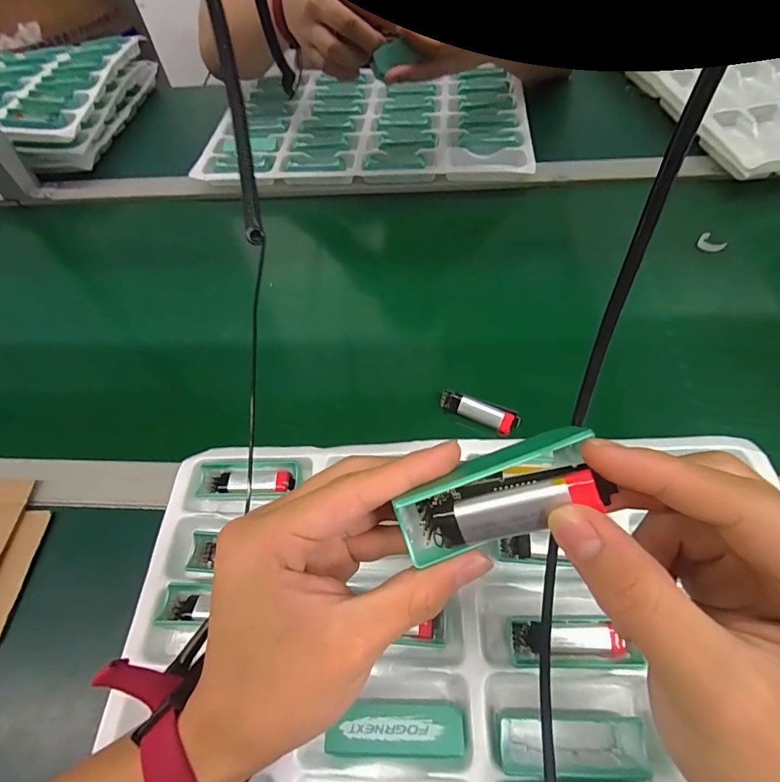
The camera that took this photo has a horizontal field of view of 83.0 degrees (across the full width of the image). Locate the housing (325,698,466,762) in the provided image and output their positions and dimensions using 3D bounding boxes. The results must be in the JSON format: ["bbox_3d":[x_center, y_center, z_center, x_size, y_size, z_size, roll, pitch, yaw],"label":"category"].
[{"bbox_3d":[0.004,0.201,0.262,0.077,0.024,0.028,0,57,4],"label":"housing"}]

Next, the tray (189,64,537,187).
[{"bbox_3d":[-0.033,-0.397,0.658,0.453,0.027,0.260,2,57,5],"label":"tray"}]

